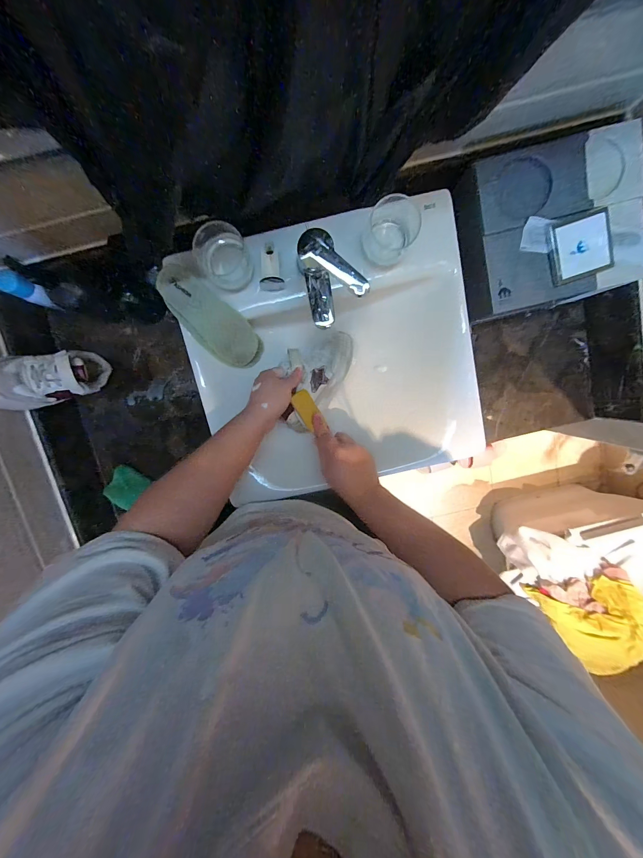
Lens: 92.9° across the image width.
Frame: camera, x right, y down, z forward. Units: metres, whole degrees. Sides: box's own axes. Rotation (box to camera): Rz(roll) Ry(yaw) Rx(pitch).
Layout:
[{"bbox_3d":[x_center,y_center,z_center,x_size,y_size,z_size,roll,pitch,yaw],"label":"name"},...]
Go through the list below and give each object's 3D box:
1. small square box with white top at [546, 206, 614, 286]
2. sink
[{"bbox_3d":[0.400,-0.281,0.473,0.084,0.010,0.089,-19,106,16],"label":"small square box with white top"},{"bbox_3d":[0.023,-0.110,0.546,0.457,0.108,0.414,-14,99,1],"label":"sink"}]

